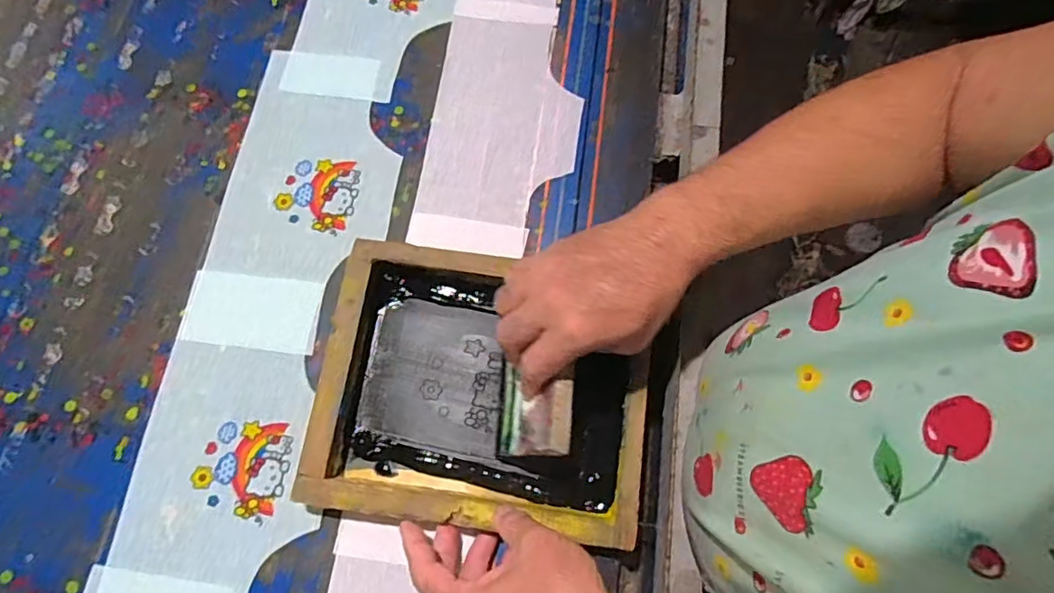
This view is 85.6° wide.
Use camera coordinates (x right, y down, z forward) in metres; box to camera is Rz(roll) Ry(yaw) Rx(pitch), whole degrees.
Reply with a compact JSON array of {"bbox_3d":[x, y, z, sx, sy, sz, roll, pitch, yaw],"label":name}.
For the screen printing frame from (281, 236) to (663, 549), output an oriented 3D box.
[{"bbox_3d":[-0.034,0.077,0.489,0.267,0.045,0.220,8,72,3],"label":"screen printing frame"}]

